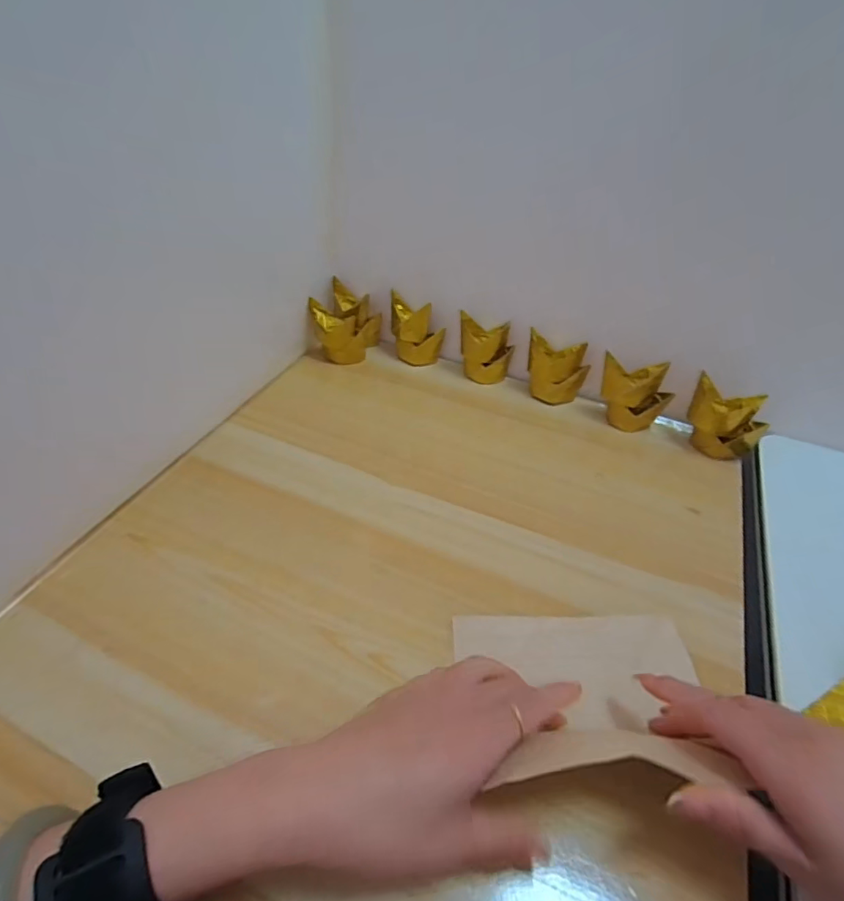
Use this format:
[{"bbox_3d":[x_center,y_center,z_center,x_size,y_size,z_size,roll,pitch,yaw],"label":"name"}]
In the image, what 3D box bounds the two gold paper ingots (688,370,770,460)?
[{"bbox_3d":[0.280,-0.027,0.476,0.033,0.070,0.063,-29,50,-31],"label":"two gold paper ingots"}]

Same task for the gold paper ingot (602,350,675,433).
[{"bbox_3d":[0.204,-0.054,0.501,0.062,0.071,0.032,30,48,27],"label":"gold paper ingot"}]

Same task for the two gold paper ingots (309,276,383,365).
[{"bbox_3d":[-0.086,-0.145,0.585,0.078,0.060,0.072,-2,41,-6],"label":"two gold paper ingots"}]

